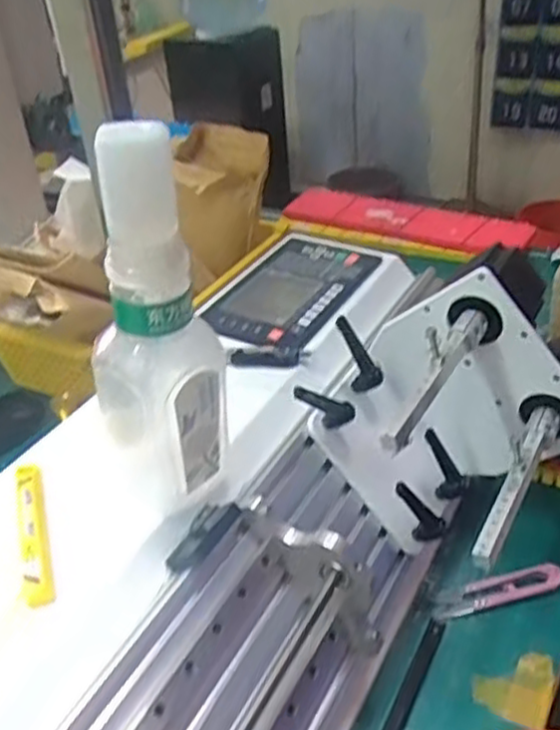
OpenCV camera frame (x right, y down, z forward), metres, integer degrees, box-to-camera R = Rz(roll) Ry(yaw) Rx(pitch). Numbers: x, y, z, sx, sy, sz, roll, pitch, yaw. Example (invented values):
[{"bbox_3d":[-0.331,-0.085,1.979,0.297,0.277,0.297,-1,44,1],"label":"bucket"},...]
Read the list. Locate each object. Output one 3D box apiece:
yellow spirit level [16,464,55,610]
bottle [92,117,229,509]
[{"bbox_3d":[-0.136,0.091,0.412,0.014,0.013,0.099,-14,35,-13],"label":"yellow spirit level"},{"bbox_3d":[-0.065,-0.020,0.384,0.055,0.199,0.054,20,41,32],"label":"bottle"}]

